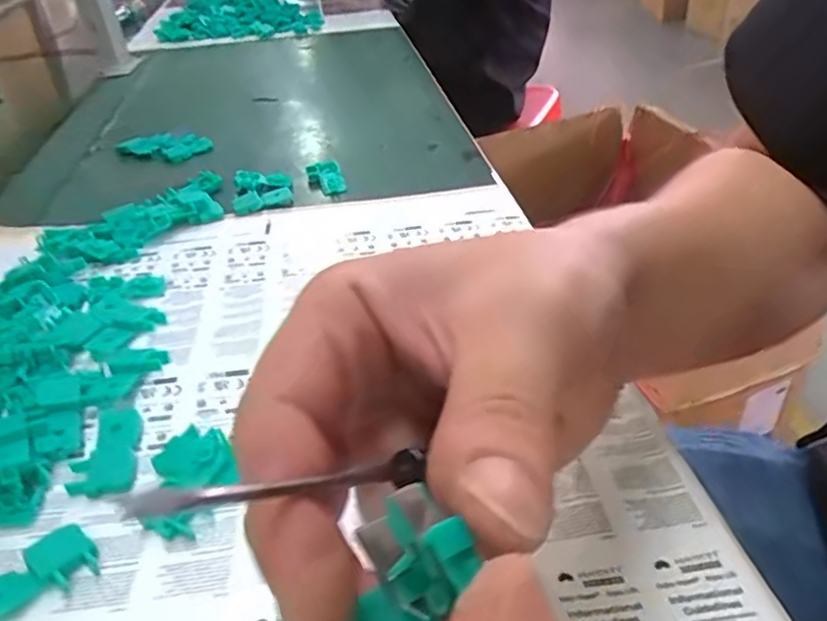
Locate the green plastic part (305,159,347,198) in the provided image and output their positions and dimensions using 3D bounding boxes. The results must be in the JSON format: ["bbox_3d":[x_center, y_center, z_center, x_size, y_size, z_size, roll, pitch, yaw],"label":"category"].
[{"bbox_3d":[-0.068,-0.103,0.489,0.025,0.015,0.032,-16,37,-13],"label":"green plastic part"}]

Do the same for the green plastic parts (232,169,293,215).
[{"bbox_3d":[-0.115,-0.092,0.478,0.042,0.011,0.052,-9,36,-4],"label":"green plastic parts"}]

